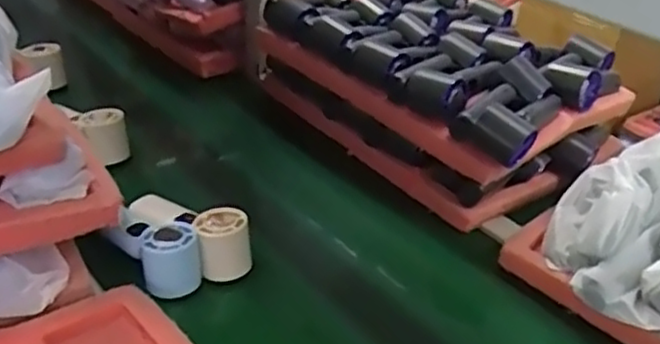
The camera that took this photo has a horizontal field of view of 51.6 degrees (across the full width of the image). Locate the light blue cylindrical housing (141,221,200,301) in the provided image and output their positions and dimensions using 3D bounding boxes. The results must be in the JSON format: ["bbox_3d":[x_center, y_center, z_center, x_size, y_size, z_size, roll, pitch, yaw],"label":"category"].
[{"bbox_3d":[-0.155,0.084,0.662,0.051,0.056,0.055,-4,33,-16],"label":"light blue cylindrical housing"}]

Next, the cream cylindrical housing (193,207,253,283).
[{"bbox_3d":[-0.106,0.072,0.681,0.054,0.056,0.045,1,32,-9],"label":"cream cylindrical housing"}]

